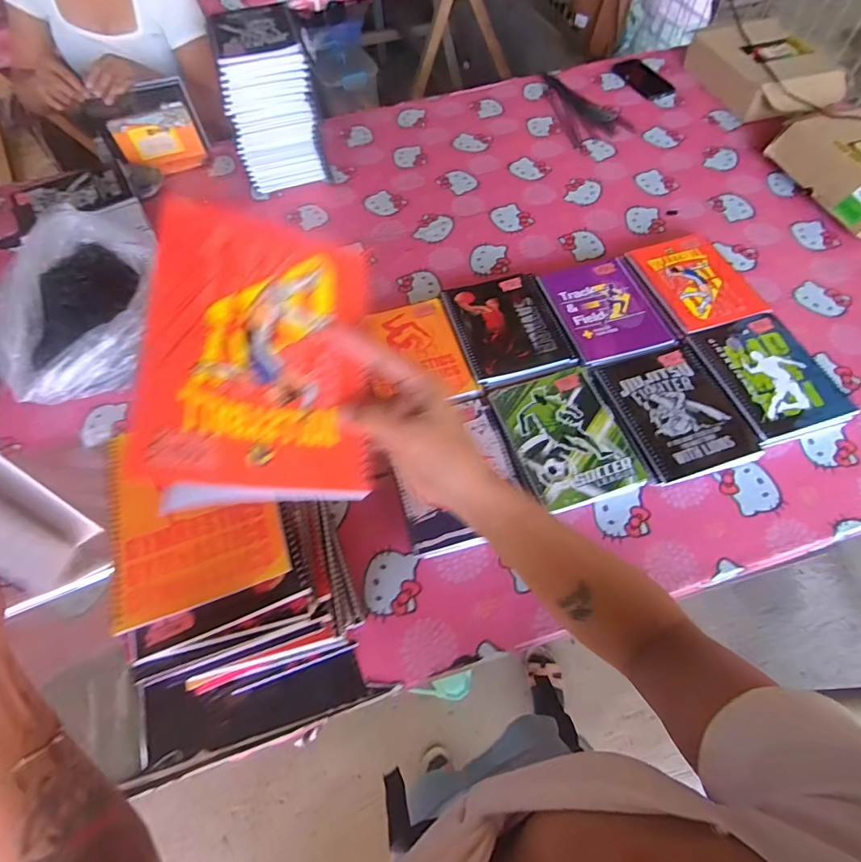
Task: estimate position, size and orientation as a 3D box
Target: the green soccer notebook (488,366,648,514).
[{"bbox_3d":[0.191,0.004,0.682,0.157,0.011,0.199,-15,60,-5],"label":"green soccer notebook"}]

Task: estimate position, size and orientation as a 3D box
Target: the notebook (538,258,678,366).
[{"bbox_3d":[0.287,-0.205,0.800,0.160,0.010,0.211,-16,60,-6],"label":"notebook"}]

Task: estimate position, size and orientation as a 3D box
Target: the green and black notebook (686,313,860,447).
[{"bbox_3d":[0.510,-0.084,0.736,0.175,0.034,0.200,-17,60,-7],"label":"green and black notebook"}]

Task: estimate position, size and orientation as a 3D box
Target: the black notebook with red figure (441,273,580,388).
[{"bbox_3d":[0.126,-0.169,0.786,0.165,0.013,0.204,-14,59,-8],"label":"black notebook with red figure"}]

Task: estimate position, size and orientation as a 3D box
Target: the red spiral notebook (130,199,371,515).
[{"bbox_3d":[-0.113,-0.054,0.337,0.143,0.021,0.206,9,71,-30],"label":"red spiral notebook"}]

